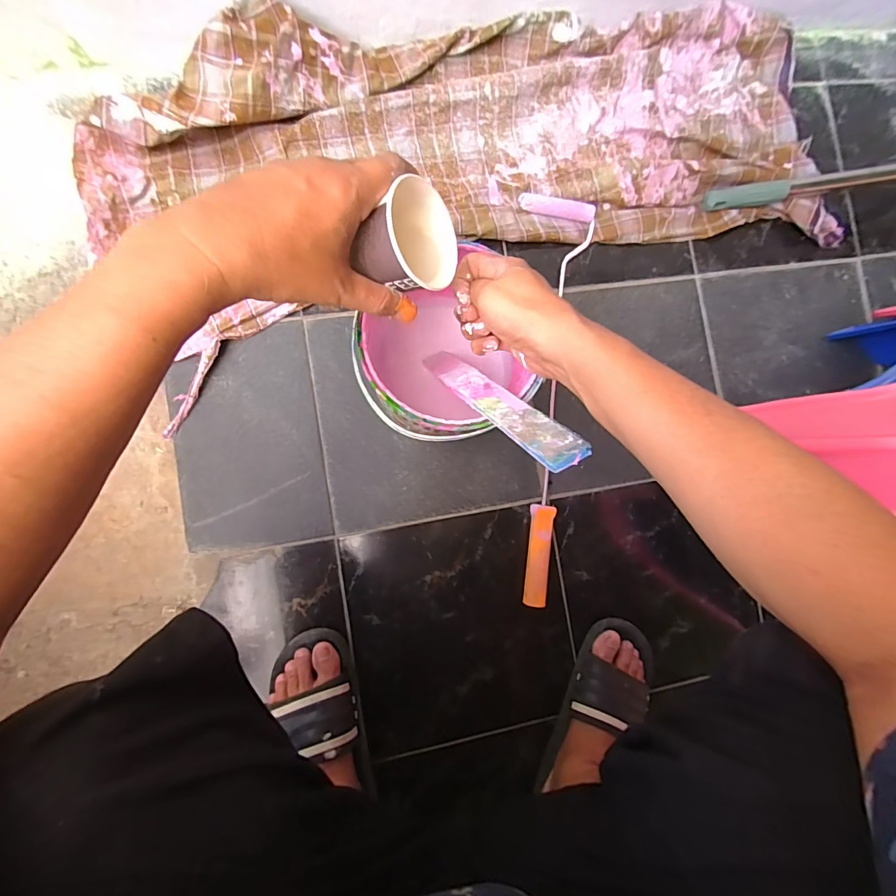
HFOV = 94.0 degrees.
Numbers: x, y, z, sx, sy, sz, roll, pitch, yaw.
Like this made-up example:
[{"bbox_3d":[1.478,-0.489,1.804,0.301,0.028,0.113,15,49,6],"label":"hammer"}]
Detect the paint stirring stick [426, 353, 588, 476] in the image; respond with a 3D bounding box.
[{"bbox_3d":[0.035,-0.055,0.419,0.035,0.302,0.009,-27,122,-8],"label":"paint stirring stick"}]

